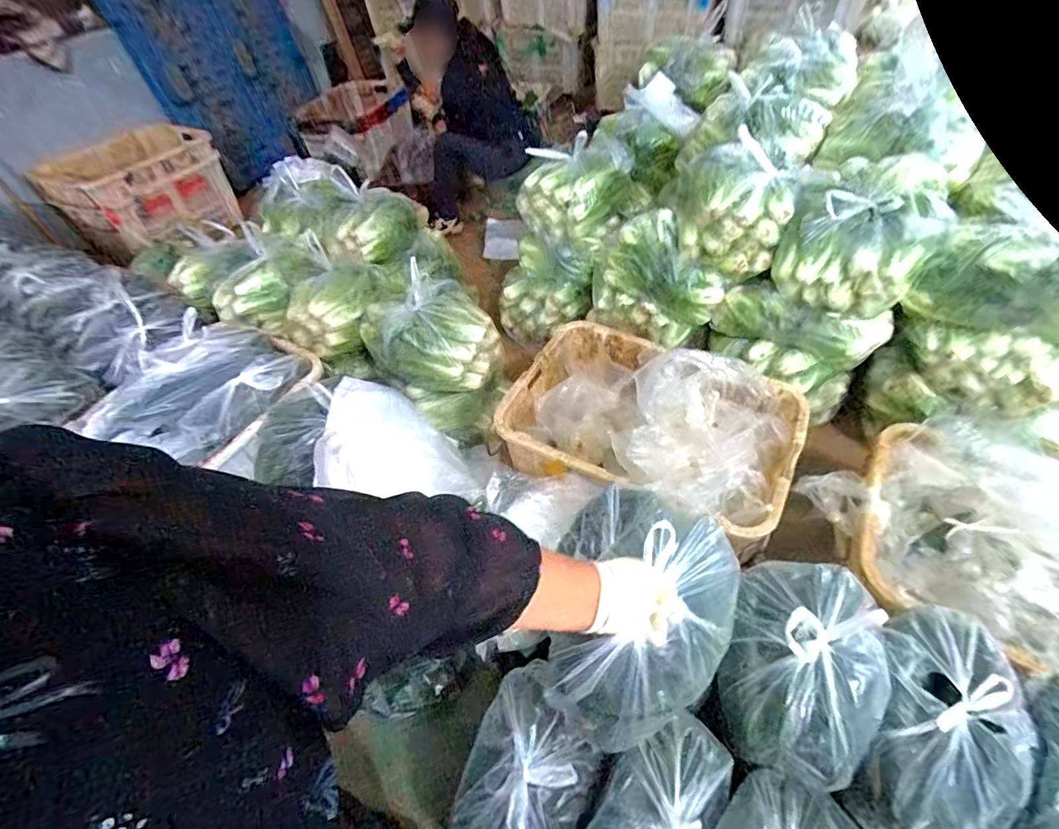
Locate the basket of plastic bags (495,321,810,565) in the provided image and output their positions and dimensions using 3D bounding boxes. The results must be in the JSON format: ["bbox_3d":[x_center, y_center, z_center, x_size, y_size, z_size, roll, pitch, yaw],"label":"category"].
[{"bbox_3d":[0.305,0.007,1.214,0.671,0.215,0.496,23,56,22],"label":"basket of plastic bags"}]

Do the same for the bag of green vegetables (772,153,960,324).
[{"bbox_3d":[0.867,-0.479,1.268,0.334,0.272,0.308,21,55,20],"label":"bag of green vegetables"}]

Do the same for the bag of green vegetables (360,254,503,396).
[{"bbox_3d":[-0.269,-0.219,1.343,0.323,0.206,0.318,-35,56,-22],"label":"bag of green vegetables"}]

